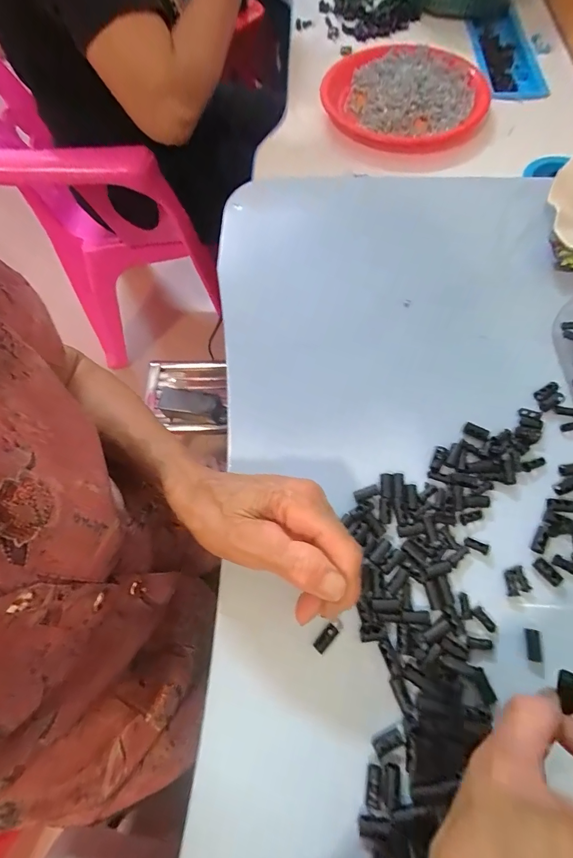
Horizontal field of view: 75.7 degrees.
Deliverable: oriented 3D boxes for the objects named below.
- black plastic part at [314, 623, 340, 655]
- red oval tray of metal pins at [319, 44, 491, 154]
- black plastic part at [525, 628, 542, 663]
[{"bbox_3d":[0.025,0.135,0.238,0.008,0.004,0.018,40,75,17],"label":"black plastic part"},{"bbox_3d":[0.166,-0.490,0.541,0.236,0.046,0.237,18,70,10],"label":"red oval tray of metal pins"},{"bbox_3d":[0.157,0.137,0.234,0.007,0.005,0.018,6,68,5],"label":"black plastic part"}]

